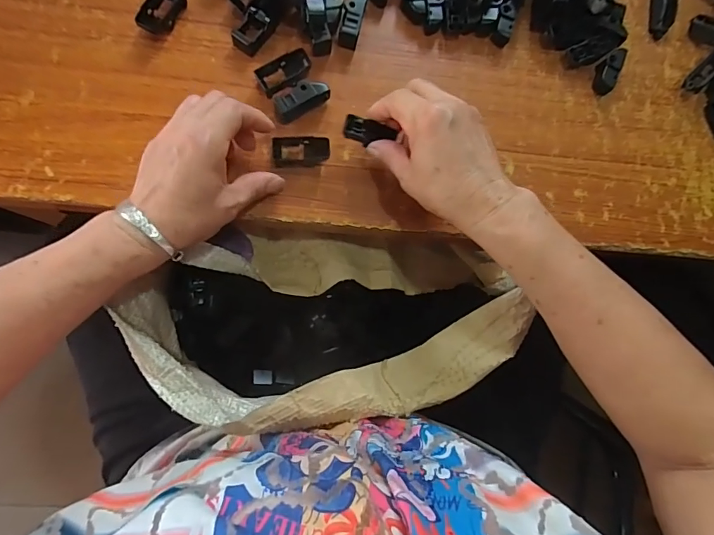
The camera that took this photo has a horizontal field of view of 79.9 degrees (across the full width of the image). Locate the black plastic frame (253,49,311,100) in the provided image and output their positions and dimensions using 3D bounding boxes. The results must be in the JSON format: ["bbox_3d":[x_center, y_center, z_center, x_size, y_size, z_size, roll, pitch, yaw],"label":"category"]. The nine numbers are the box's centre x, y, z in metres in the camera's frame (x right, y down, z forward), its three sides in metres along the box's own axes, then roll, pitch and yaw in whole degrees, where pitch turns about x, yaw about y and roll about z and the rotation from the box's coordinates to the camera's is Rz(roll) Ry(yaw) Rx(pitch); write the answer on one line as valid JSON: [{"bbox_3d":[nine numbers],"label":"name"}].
[{"bbox_3d":[-0.067,-0.180,0.393,0.052,0.016,0.024,-35,89,-9],"label":"black plastic frame"}]

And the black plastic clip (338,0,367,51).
[{"bbox_3d":[-0.004,-0.234,0.403,0.018,0.025,0.043,14,82,-5],"label":"black plastic clip"}]

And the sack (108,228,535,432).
[{"bbox_3d":[-0.031,0.049,0.422,0.353,0.167,0.177,2,84,-6],"label":"sack"}]

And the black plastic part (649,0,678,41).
[{"bbox_3d":[0.320,-0.279,0.444,0.021,0.014,0.080,8,83,-6],"label":"black plastic part"}]

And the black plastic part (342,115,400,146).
[{"bbox_3d":[0.012,-0.119,0.373,0.045,0.010,0.020,4,83,-12],"label":"black plastic part"}]

